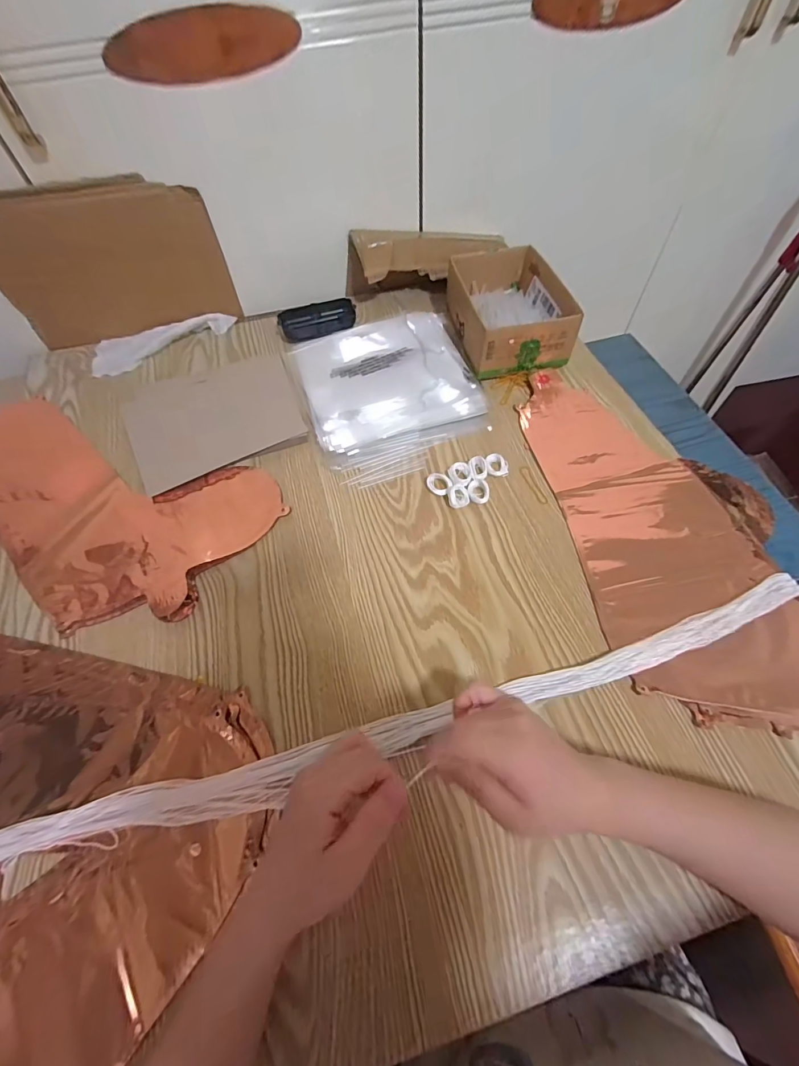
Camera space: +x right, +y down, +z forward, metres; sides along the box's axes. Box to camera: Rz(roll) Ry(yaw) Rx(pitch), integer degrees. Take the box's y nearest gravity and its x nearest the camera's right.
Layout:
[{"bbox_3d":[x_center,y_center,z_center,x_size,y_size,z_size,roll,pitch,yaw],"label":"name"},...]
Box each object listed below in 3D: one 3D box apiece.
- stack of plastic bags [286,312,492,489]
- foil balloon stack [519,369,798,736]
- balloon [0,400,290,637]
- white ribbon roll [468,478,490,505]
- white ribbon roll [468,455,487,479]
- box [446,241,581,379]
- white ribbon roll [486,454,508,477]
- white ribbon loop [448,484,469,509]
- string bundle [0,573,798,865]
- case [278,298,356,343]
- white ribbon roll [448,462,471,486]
[{"bbox_3d":[-0.010,-0.184,0.539,0.212,0.024,0.251,-17,59,-8],"label":"stack of plastic bags"},{"bbox_3d":[0.278,-0.020,0.431,0.213,0.020,0.413,-8,58,-2],"label":"foil balloon stack"},{"bbox_3d":[-0.350,-0.056,0.483,0.415,0.014,0.227,29,64,19],"label":"balloon"},{"bbox_3d":[0.085,-0.045,0.458,0.022,0.008,0.029,-7,58,-2],"label":"white ribbon roll"},{"bbox_3d":[0.088,-0.071,0.472,0.019,0.007,0.031,-7,58,-2],"label":"white ribbon roll"},{"bbox_3d":[0.141,-0.301,0.572,0.124,0.070,0.191,-12,58,-5],"label":"box"},{"bbox_3d":[0.110,-0.076,0.476,0.024,0.006,0.025,3,58,4],"label":"white ribbon roll"},{"bbox_3d":[0.064,-0.040,0.455,0.022,0.009,0.027,-3,58,0],"label":"white ribbon loop"},{"bbox_3d":[-0.007,0.160,0.342,0.776,0.016,0.044,-15,59,-7],"label":"string bundle"},{"bbox_3d":[-0.117,-0.307,0.613,0.106,0.028,0.053,-16,59,-7],"label":"case"},{"bbox_3d":[0.067,-0.065,0.470,0.025,0.007,0.030,2,58,4],"label":"white ribbon roll"}]

